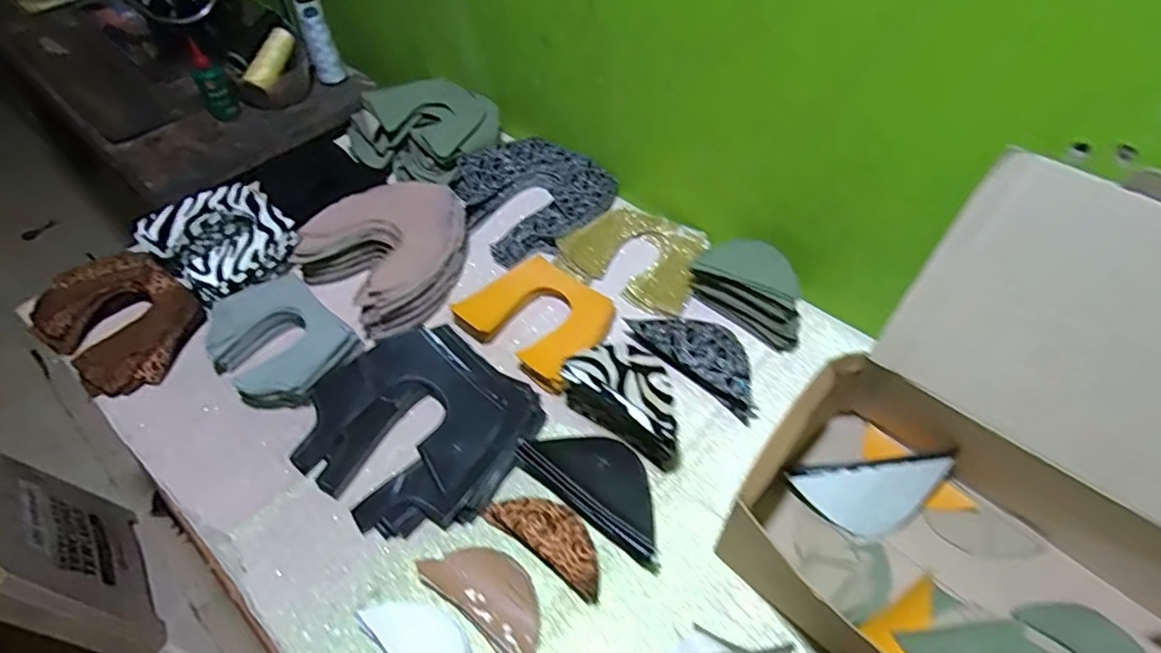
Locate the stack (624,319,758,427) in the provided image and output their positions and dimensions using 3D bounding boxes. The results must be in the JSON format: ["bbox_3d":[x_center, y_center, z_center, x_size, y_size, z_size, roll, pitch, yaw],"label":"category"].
[{"bbox_3d":[0.129,0.029,0.645,0.153,0.027,0.075,36,60,26],"label":"stack"}]

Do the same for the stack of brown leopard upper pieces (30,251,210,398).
[{"bbox_3d":[-0.514,-0.008,0.685,0.181,0.042,0.137,33,59,24],"label":"stack of brown leopard upper pieces"}]

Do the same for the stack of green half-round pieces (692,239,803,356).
[{"bbox_3d":[0.189,-0.042,0.666,0.135,0.069,0.063,35,62,27],"label":"stack of green half-round pieces"}]

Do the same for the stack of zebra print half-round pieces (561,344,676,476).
[{"bbox_3d":[0.050,0.070,0.583,0.123,0.081,0.066,33,61,26],"label":"stack of zebra print half-round pieces"}]

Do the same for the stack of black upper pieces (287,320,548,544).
[{"bbox_3d":[-0.160,0.092,0.591,0.208,0.031,0.190,34,59,25],"label":"stack of black upper pieces"}]

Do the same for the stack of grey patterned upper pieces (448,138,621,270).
[{"bbox_3d":[-0.068,-0.178,0.790,0.180,0.038,0.181,37,61,26],"label":"stack of grey patterned upper pieces"}]

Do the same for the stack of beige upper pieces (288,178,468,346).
[{"bbox_3d":[-0.221,-0.094,0.725,0.179,0.055,0.181,35,60,25],"label":"stack of beige upper pieces"}]

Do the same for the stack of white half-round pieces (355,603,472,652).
[{"bbox_3d":[-0.119,0.252,0.479,0.111,0.020,0.052,35,60,25],"label":"stack of white half-round pieces"}]

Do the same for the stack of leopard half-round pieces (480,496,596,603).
[{"bbox_3d":[-0.025,0.181,0.533,0.118,0.021,0.048,31,58,23],"label":"stack of leopard half-round pieces"}]

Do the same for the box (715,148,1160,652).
[{"bbox_3d":[0.331,0.109,0.417,0.321,0.237,0.333,-38,59,-23],"label":"box"}]

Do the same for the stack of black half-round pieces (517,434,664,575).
[{"bbox_3d":[0.020,0.139,0.545,0.149,0.040,0.071,32,61,25],"label":"stack of black half-round pieces"}]

